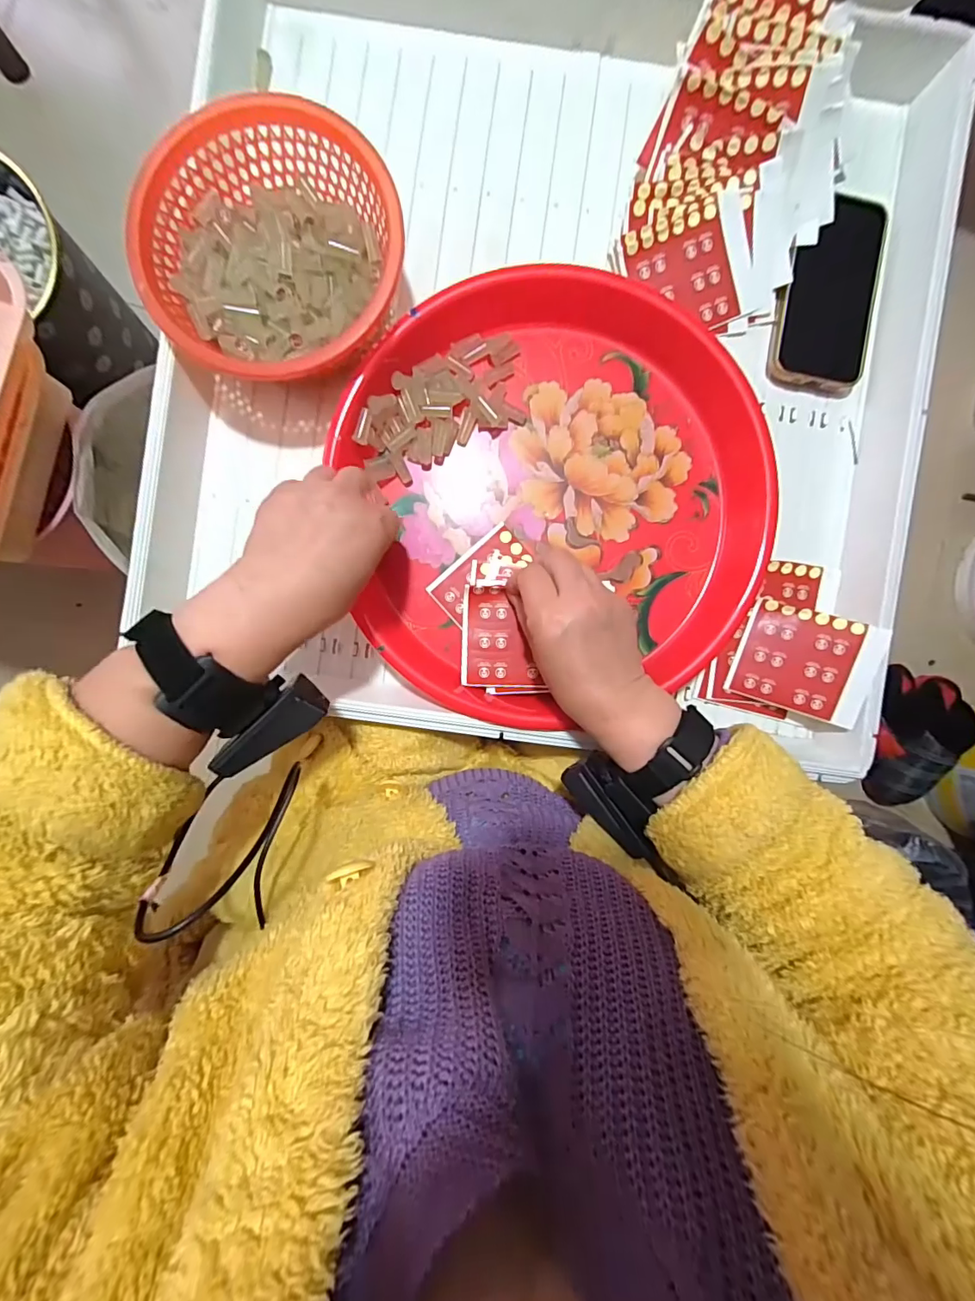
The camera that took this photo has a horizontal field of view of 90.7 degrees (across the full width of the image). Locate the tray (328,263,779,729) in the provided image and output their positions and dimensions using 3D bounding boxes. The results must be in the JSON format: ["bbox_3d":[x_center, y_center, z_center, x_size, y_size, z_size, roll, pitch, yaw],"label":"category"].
[{"bbox_3d":[0.049,-0.116,0.371,0.313,0.047,0.333,10,90,-4],"label":"tray"}]

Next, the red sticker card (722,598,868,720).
[{"bbox_3d":[0.244,0.006,0.382,0.080,0.005,0.078,18,96,14],"label":"red sticker card"}]

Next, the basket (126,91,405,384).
[{"bbox_3d":[-0.146,-0.271,0.341,0.170,0.069,0.166,0,91,-4],"label":"basket"}]

